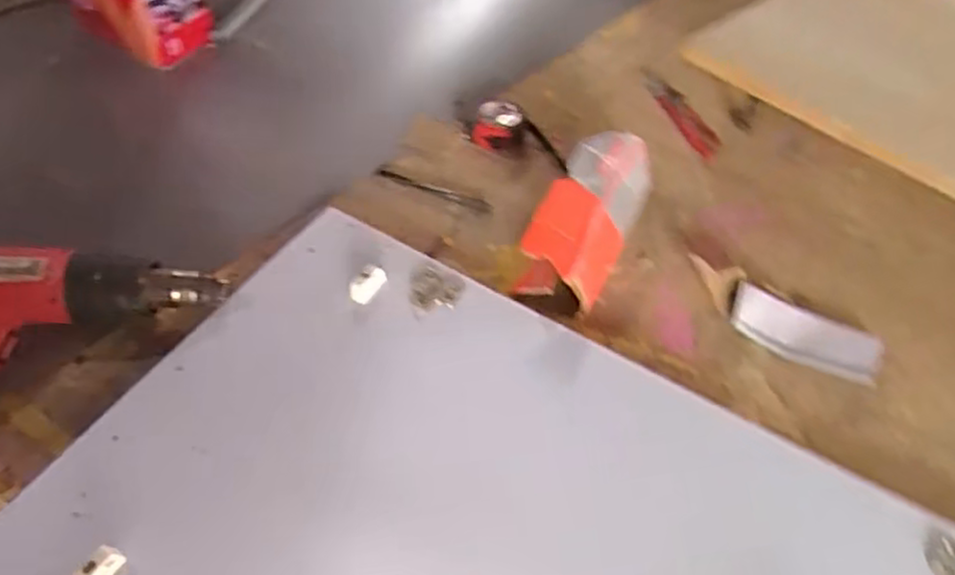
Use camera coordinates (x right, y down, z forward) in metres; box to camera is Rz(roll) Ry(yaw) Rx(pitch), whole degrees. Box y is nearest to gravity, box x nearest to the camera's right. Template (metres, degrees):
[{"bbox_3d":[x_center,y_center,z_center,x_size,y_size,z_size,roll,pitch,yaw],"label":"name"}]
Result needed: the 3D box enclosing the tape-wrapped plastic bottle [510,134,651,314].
[{"bbox_3d":[0.116,-0.072,0.754,0.090,0.098,0.211,22,56,13],"label":"tape-wrapped plastic bottle"}]

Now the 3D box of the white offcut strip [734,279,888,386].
[{"bbox_3d":[0.323,0.049,0.717,0.146,0.015,0.059,21,55,12],"label":"white offcut strip"}]

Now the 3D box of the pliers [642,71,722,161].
[{"bbox_3d":[0.262,-0.220,0.925,0.041,0.016,0.141,-28,73,-23],"label":"pliers"}]

